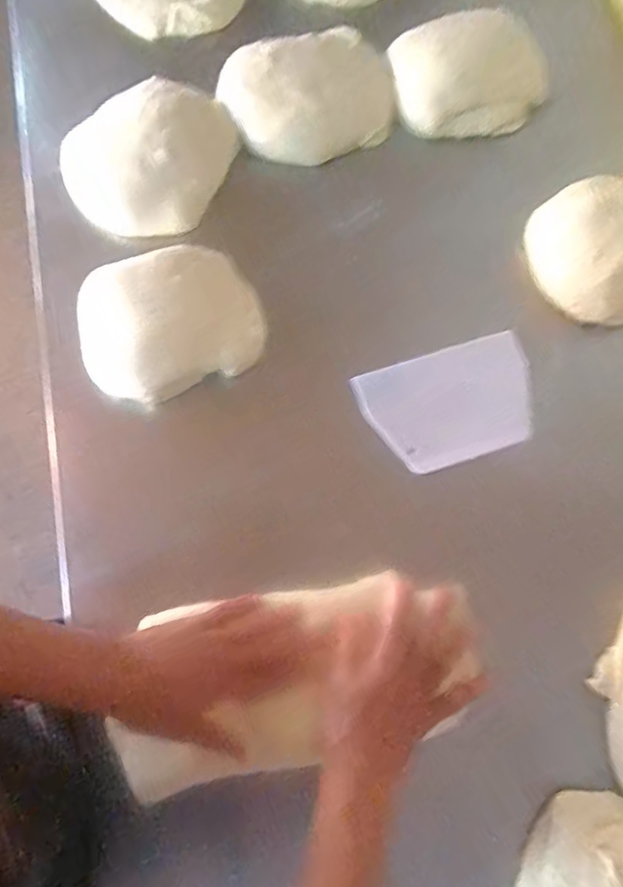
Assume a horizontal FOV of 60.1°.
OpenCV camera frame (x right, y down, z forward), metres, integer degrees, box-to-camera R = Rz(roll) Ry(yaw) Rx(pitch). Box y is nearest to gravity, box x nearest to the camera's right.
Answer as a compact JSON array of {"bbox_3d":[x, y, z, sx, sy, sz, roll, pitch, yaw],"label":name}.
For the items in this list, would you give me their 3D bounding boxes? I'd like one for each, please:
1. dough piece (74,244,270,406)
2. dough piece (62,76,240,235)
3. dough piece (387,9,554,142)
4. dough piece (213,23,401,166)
[{"bbox_3d":[-0.146,-0.126,0.567,0.184,0.067,0.138,-23,78,-7],"label":"dough piece"},{"bbox_3d":[-0.177,-0.323,0.611,0.201,0.055,0.141,-44,81,-11],"label":"dough piece"},{"bbox_3d":[0.189,-0.456,0.657,0.174,0.065,0.145,-8,76,-3],"label":"dough piece"},{"bbox_3d":[-0.001,-0.425,0.647,0.204,0.039,0.154,-21,77,-6],"label":"dough piece"}]

